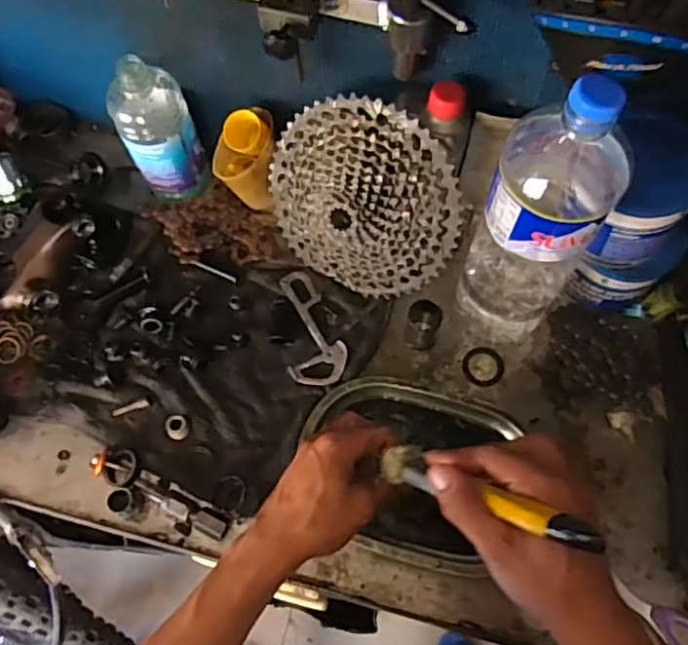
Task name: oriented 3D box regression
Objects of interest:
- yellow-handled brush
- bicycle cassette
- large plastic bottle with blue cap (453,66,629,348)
[{"bbox_3d":[0.091,0.113,0.415,0.159,0.018,0.029,9,61,47],"label":"yellow-handled brush"},{"bbox_3d":[0.009,-0.107,0.594,0.195,0.189,0.046,32,39,8],"label":"bicycle cassette"},{"bbox_3d":[0.155,-0.077,0.514,0.087,0.312,0.090,31,71,14],"label":"large plastic bottle with blue cap"}]

